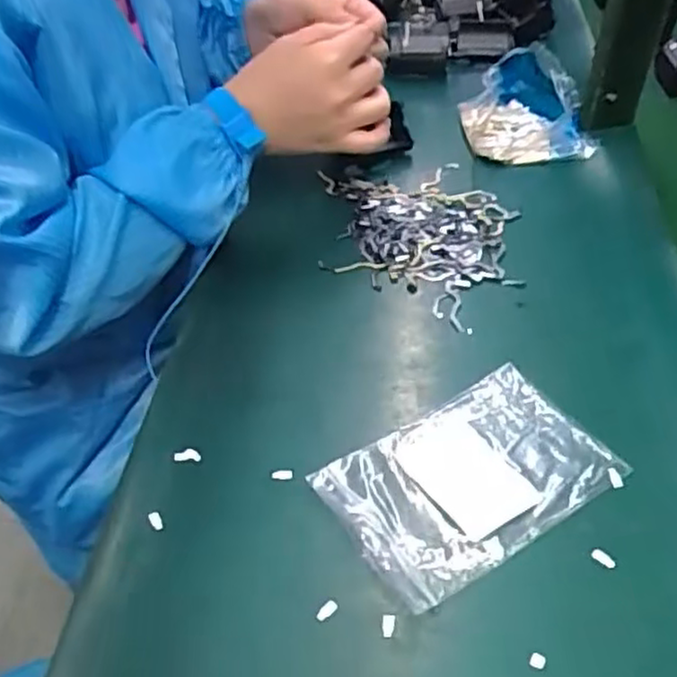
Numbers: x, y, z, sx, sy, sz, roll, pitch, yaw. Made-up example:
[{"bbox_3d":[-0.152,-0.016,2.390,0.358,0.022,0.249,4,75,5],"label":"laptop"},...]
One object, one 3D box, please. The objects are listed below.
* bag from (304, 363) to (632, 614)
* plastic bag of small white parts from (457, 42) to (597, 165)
[{"bbox_3d":[0.074,0.077,0.401,0.151,0.007,0.096,-25,48,-22],"label":"bag"},{"bbox_3d":[0.174,-0.219,0.665,0.111,0.063,0.113,-1,44,2],"label":"plastic bag of small white parts"}]

